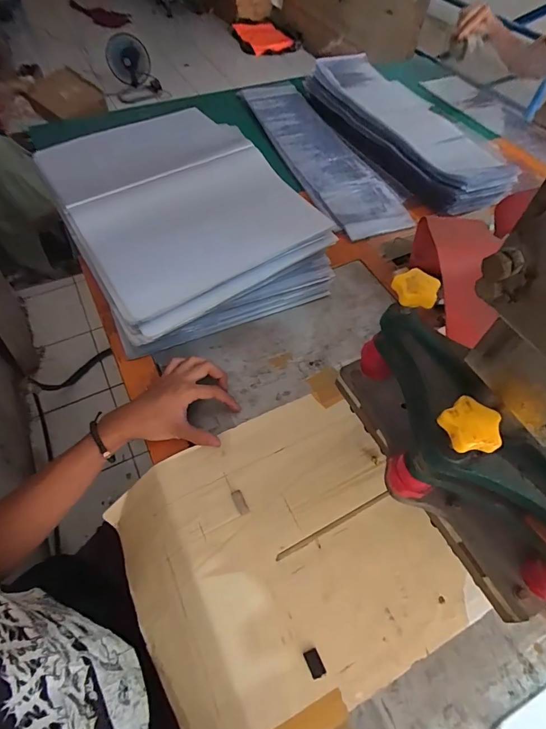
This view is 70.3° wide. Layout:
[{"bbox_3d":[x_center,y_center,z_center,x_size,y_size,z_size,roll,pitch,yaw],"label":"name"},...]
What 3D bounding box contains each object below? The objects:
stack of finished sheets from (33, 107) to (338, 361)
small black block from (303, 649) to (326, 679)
[{"bbox_3d":[-0.161,-0.259,0.662,0.326,0.119,0.459,-25,60,-17],"label":"stack of finished sheets"},{"bbox_3d":[0.040,0.289,0.375,0.014,0.004,0.023,-23,60,-16],"label":"small black block"}]

